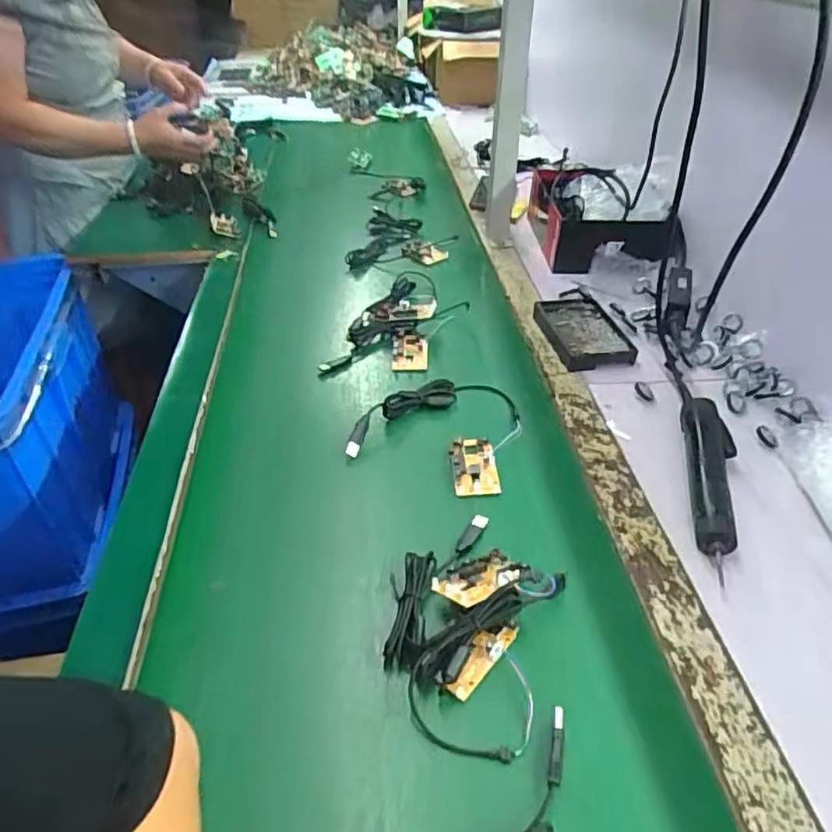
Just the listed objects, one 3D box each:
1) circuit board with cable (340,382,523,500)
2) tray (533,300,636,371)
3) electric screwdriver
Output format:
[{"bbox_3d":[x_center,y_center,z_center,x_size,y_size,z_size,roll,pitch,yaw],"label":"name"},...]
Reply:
[{"bbox_3d":[0.037,0.005,0.663,0.159,0.027,0.173,18,42,22],"label":"circuit board with cable"},{"bbox_3d":[0.216,-0.108,0.790,0.090,0.019,0.135,-7,39,-8],"label":"tray"},{"bbox_3d":[0.287,0.060,0.590,0.045,0.032,0.220,9,41,12],"label":"electric screwdriver"}]

